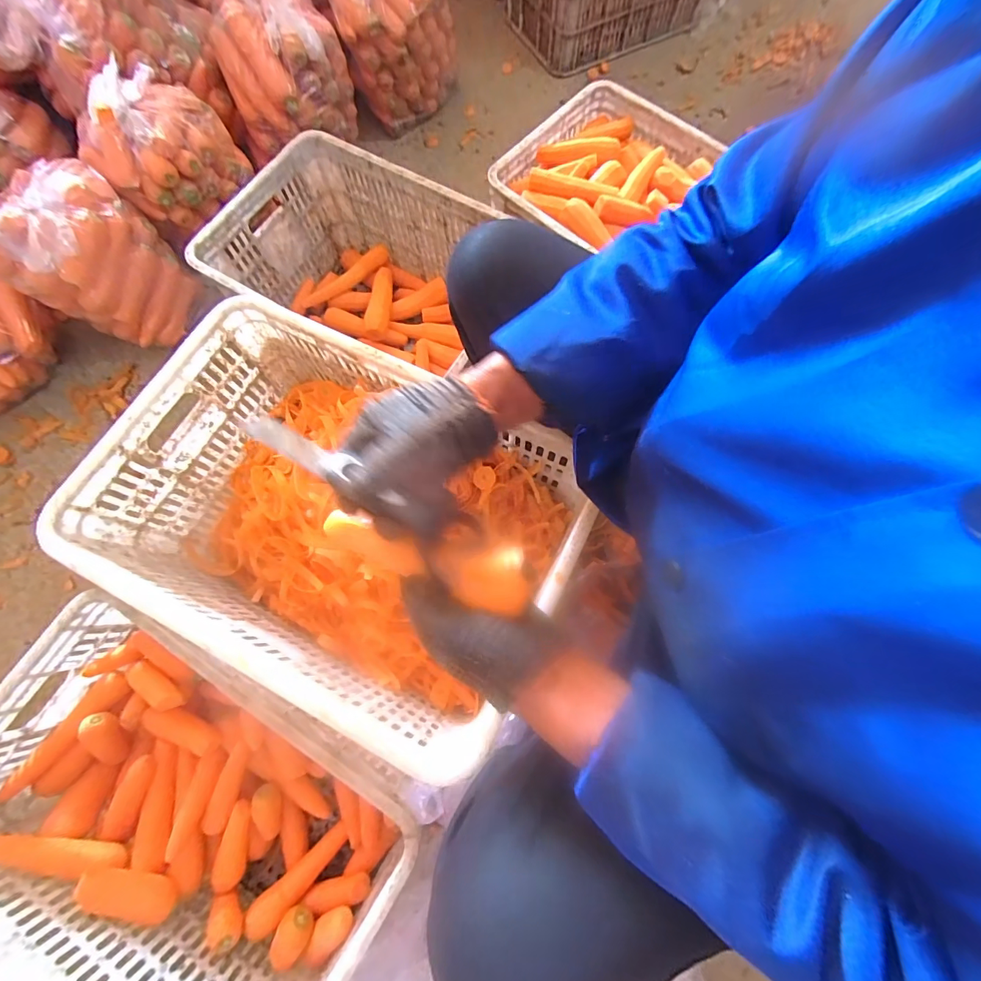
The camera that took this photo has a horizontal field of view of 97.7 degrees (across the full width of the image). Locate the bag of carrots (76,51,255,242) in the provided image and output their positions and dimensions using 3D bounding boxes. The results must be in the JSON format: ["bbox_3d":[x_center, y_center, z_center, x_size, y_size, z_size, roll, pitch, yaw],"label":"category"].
[{"bbox_3d":[-0.634,-0.666,0.850,0.260,0.175,0.172,-34,76,-9],"label":"bag of carrots"}]

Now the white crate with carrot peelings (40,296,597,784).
[{"bbox_3d":[-0.205,0.041,0.642,0.599,0.252,0.411,27,75,8],"label":"white crate with carrot peelings"}]

